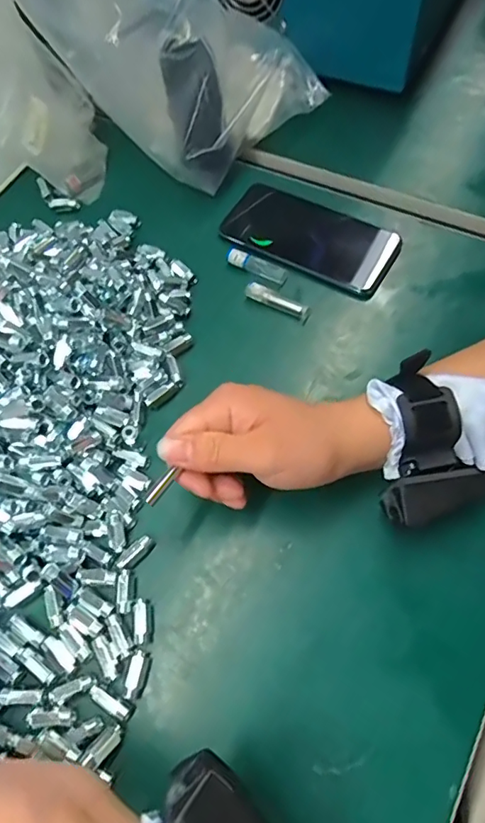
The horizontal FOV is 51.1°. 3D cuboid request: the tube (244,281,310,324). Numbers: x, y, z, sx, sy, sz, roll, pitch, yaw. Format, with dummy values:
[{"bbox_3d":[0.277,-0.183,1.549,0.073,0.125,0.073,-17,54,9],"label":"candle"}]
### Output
[{"bbox_3d":[0.030,-0.095,0.430,0.060,0.010,0.017,31,71,17],"label":"tube"}]

